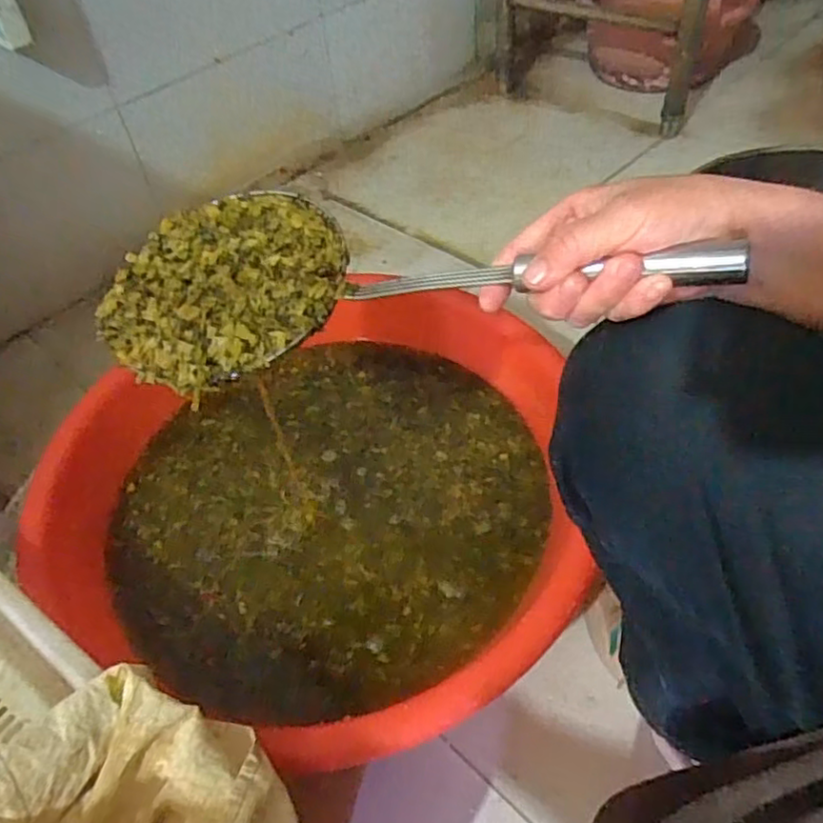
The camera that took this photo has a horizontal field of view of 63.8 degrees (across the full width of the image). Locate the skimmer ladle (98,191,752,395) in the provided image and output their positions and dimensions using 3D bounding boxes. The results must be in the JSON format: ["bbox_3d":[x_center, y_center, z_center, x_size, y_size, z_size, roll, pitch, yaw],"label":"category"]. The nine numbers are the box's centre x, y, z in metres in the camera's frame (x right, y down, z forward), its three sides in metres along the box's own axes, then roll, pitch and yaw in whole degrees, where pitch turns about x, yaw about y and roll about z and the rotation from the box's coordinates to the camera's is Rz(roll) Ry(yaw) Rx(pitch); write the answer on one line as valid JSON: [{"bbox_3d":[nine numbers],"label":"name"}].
[{"bbox_3d":[-0.024,-0.080,0.408,0.392,0.039,0.161,4,49,23],"label":"skimmer ladle"}]

